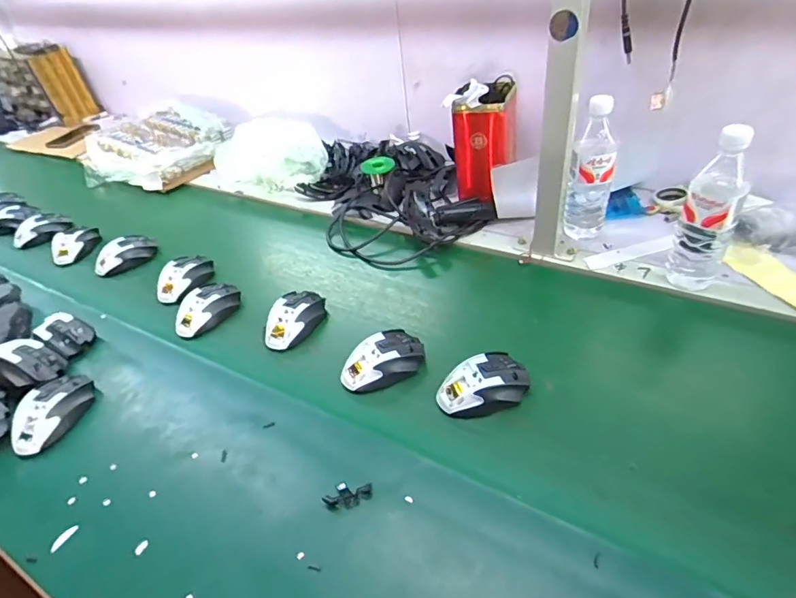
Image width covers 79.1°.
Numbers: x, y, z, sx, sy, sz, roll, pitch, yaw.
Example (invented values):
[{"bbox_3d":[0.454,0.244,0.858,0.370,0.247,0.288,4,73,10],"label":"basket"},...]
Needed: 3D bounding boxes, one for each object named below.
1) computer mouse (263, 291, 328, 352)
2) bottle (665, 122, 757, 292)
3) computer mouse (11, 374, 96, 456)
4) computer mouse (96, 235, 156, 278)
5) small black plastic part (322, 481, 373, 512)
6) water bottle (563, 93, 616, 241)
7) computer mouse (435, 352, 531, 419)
[{"bbox_3d":[-0.157,0.028,0.740,0.071,0.035,0.114,7,43,17],"label":"computer mouse"},{"bbox_3d":[0.420,-0.113,0.651,0.067,0.237,0.062,20,48,29],"label":"bottle"},{"bbox_3d":[-0.459,0.148,0.642,0.064,0.041,0.118,4,42,14],"label":"computer mouse"},{"bbox_3d":[-0.533,-0.091,0.939,0.115,0.035,0.067,-26,44,-20],"label":"computer mouse"},{"bbox_3d":[-0.054,0.210,0.518,0.052,0.005,0.028,-9,41,-2],"label":"small black plastic part"},{"bbox_3d":[0.316,-0.205,0.780,0.060,0.230,0.061,15,46,25],"label":"water bottle"},{"bbox_3d":[0.105,0.104,0.600,0.113,0.034,0.068,-18,42,-12],"label":"computer mouse"}]

